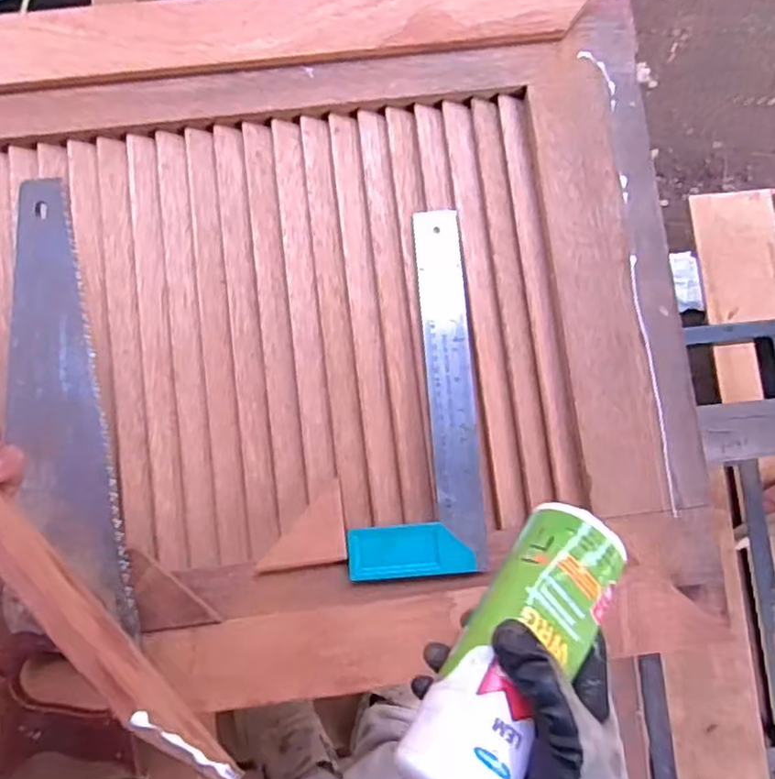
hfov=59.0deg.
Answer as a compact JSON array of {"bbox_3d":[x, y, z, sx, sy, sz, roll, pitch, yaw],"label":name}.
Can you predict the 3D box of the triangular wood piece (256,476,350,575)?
[{"bbox_3d":[-0.070,0.112,0.554,0.070,0.009,0.063,-7,83,-3],"label":"triangular wood piece"}]

